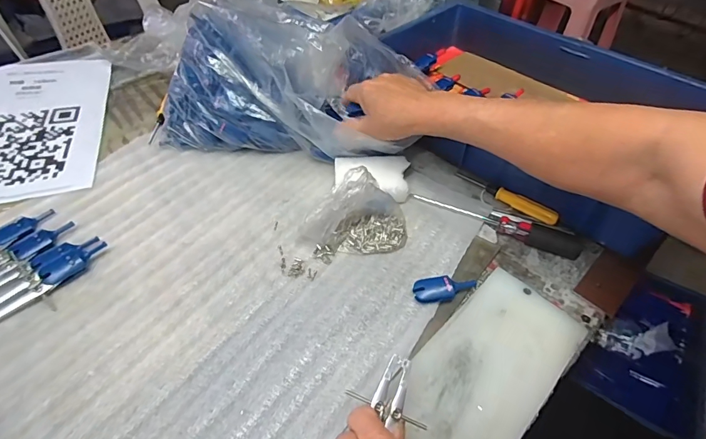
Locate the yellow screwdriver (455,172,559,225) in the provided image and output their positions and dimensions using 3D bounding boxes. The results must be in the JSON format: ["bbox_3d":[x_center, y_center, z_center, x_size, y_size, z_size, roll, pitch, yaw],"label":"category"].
[{"bbox_3d":[0.171,-0.029,0.453,0.120,0.017,0.014,36,56,25],"label":"yellow screwdriver"}]

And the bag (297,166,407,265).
[{"bbox_3d":[0.000,-0.010,0.399,0.102,0.063,0.071,-8,49,-11],"label":"bag"}]

